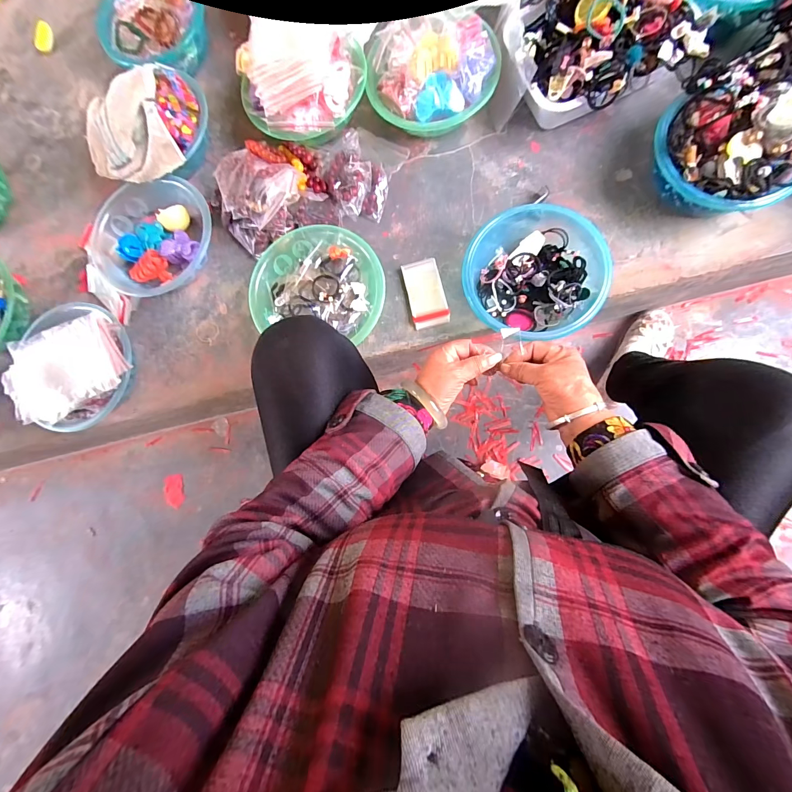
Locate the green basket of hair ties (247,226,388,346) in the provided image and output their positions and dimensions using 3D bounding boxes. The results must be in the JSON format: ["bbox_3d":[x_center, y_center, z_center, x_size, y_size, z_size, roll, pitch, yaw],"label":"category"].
[{"bbox_3d":[-0.132,-0.204,0.638,0.238,0.071,0.217,10,85,7],"label":"green basket of hair ties"}]

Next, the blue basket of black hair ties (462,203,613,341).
[{"bbox_3d":[0.230,-0.213,0.596,0.225,0.081,0.229,-1,84,6],"label":"blue basket of black hair ties"}]

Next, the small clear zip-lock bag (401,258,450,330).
[{"bbox_3d":[0.056,-0.190,0.645,0.067,0.015,0.122,-13,83,5],"label":"small clear zip-lock bag"}]

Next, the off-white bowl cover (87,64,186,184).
[{"bbox_3d":[-0.508,-0.497,0.645,0.174,0.049,0.194,-18,83,4],"label":"off-white bowl cover"}]

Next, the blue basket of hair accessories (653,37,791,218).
[{"bbox_3d":[0.534,-0.400,0.553,0.219,0.130,0.220,-23,82,3],"label":"blue basket of hair accessories"}]

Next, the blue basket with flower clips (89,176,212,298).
[{"bbox_3d":[-0.468,-0.305,0.690,0.226,0.071,0.244,-1,84,6],"label":"blue basket with flower clips"}]

